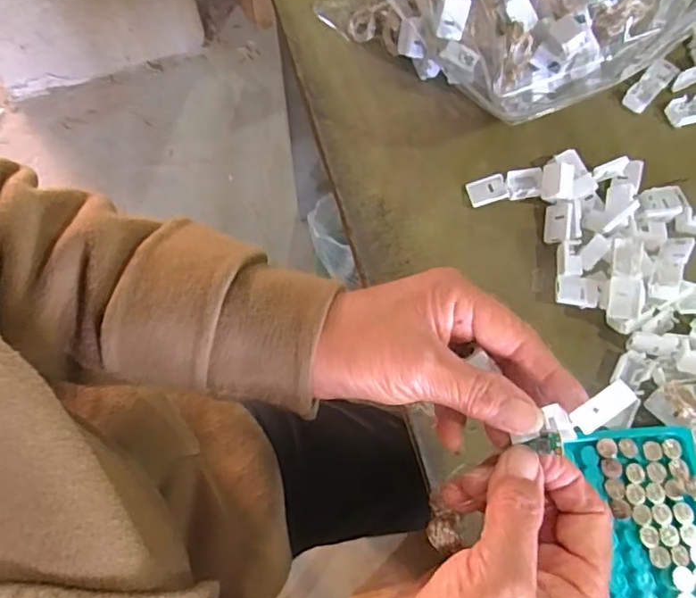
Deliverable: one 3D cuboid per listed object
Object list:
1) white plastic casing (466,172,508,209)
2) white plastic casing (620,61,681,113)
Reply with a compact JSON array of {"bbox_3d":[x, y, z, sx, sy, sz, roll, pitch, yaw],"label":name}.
[{"bbox_3d":[0.100,-0.077,0.406,0.027,0.007,0.019,-13,71,-3],"label":"white plastic casing"},{"bbox_3d":[0.237,-0.168,0.442,0.018,0.010,0.055,43,77,14],"label":"white plastic casing"}]

